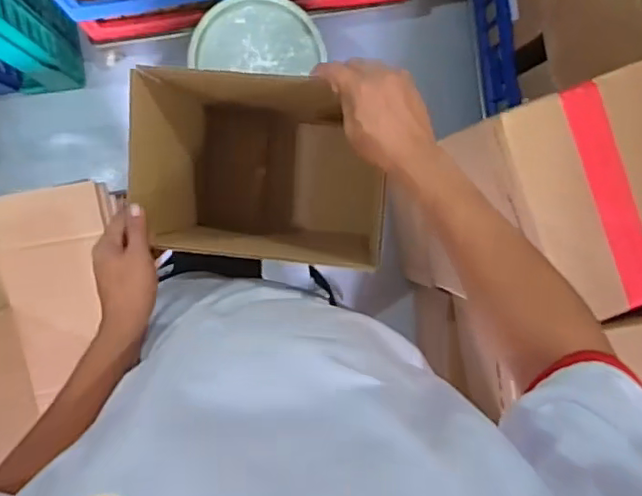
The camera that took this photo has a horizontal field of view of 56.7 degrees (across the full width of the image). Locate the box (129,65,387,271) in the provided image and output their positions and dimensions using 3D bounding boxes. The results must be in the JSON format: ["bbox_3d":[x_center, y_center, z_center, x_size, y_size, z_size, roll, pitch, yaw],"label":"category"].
[{"bbox_3d":[-0.073,-0.106,0.849,0.309,0.343,0.227,3,93,-5],"label":"box"}]

